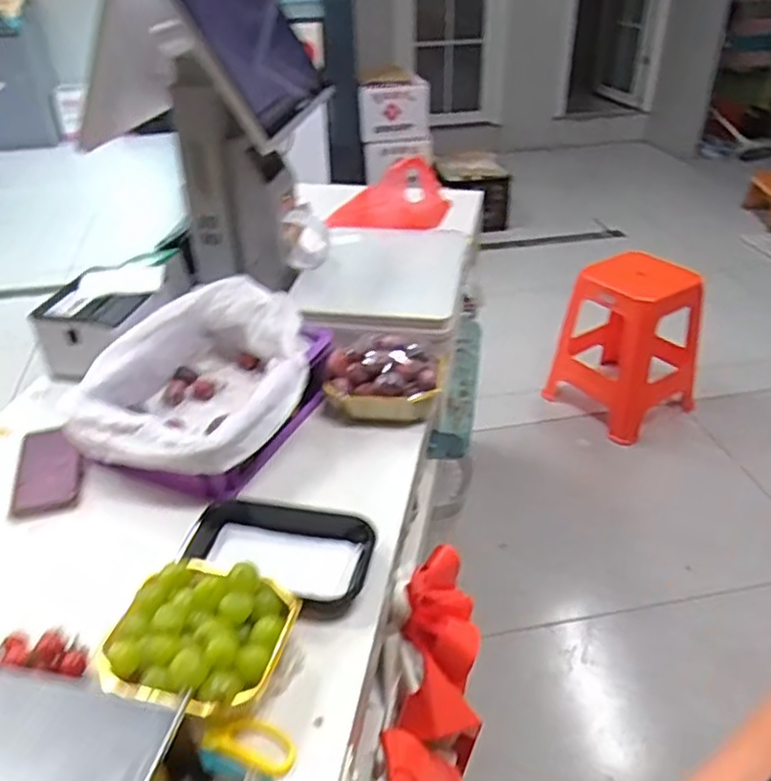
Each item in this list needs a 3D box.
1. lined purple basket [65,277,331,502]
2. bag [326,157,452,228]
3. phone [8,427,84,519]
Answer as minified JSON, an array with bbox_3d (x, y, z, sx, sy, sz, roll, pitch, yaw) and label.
[{"bbox_3d":[-0.234,-0.012,0.928,0.261,0.125,0.327,16,38,23],"label":"lined purple basket"},{"bbox_3d":[0.000,-0.377,1.339,0.238,0.132,0.083,1,34,4],"label":"bag"},{"bbox_3d":[-0.429,0.096,0.891,0.081,0.016,0.169,-15,36,-11],"label":"phone"}]

